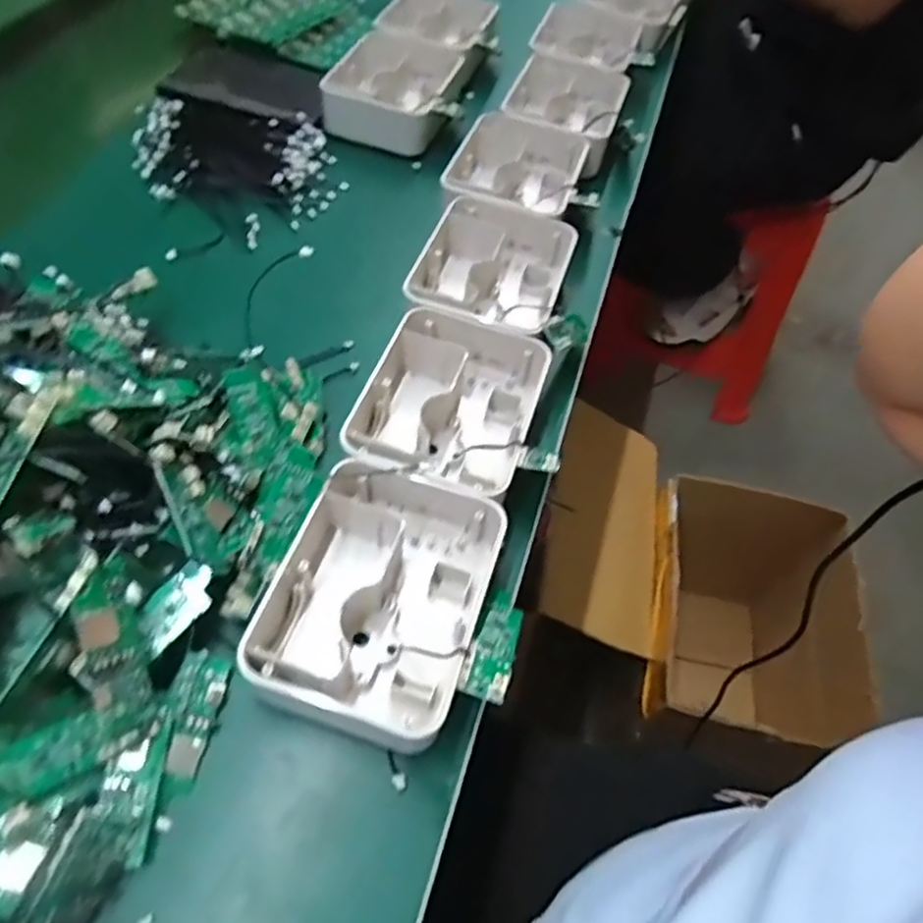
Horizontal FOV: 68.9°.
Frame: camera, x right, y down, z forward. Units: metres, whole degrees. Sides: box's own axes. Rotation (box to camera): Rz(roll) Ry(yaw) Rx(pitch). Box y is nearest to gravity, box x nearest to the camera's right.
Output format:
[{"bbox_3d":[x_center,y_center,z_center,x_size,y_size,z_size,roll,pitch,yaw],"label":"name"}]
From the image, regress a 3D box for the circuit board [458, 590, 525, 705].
[{"bbox_3d":[0.018,0.088,0.331,0.021,0.007,0.068,16,32,8],"label":"circuit board"}]

